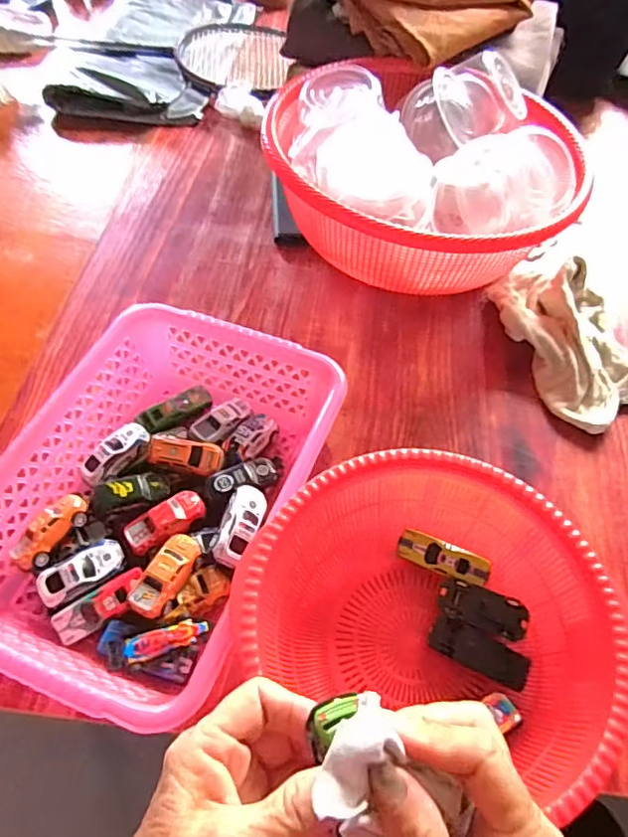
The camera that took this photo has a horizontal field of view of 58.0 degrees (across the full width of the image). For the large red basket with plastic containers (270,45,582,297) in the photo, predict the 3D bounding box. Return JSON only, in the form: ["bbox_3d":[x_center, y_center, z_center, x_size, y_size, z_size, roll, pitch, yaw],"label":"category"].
[{"bbox_3d":[0.117,-0.282,0.644,0.306,0.165,0.291,7,54,4],"label":"large red basket with plastic containers"}]

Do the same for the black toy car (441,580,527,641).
[{"bbox_3d":[0.124,0.142,0.421,0.063,0.022,0.030,21,56,14],"label":"black toy car"}]

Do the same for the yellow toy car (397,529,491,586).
[{"bbox_3d":[0.101,0.109,0.444,0.070,0.018,0.025,23,88,18],"label":"yellow toy car"}]

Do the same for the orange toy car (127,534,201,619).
[{"bbox_3d":[-0.109,0.115,0.420,0.027,0.016,0.064,23,57,15],"label":"orange toy car"}]

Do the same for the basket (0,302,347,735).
[{"bbox_3d":[-0.120,0.058,0.449,0.211,0.077,0.302,19,56,12],"label":"basket"}]

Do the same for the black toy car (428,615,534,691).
[{"bbox_3d":[0.119,0.170,0.413,0.070,0.020,0.027,21,69,15],"label":"black toy car"}]

